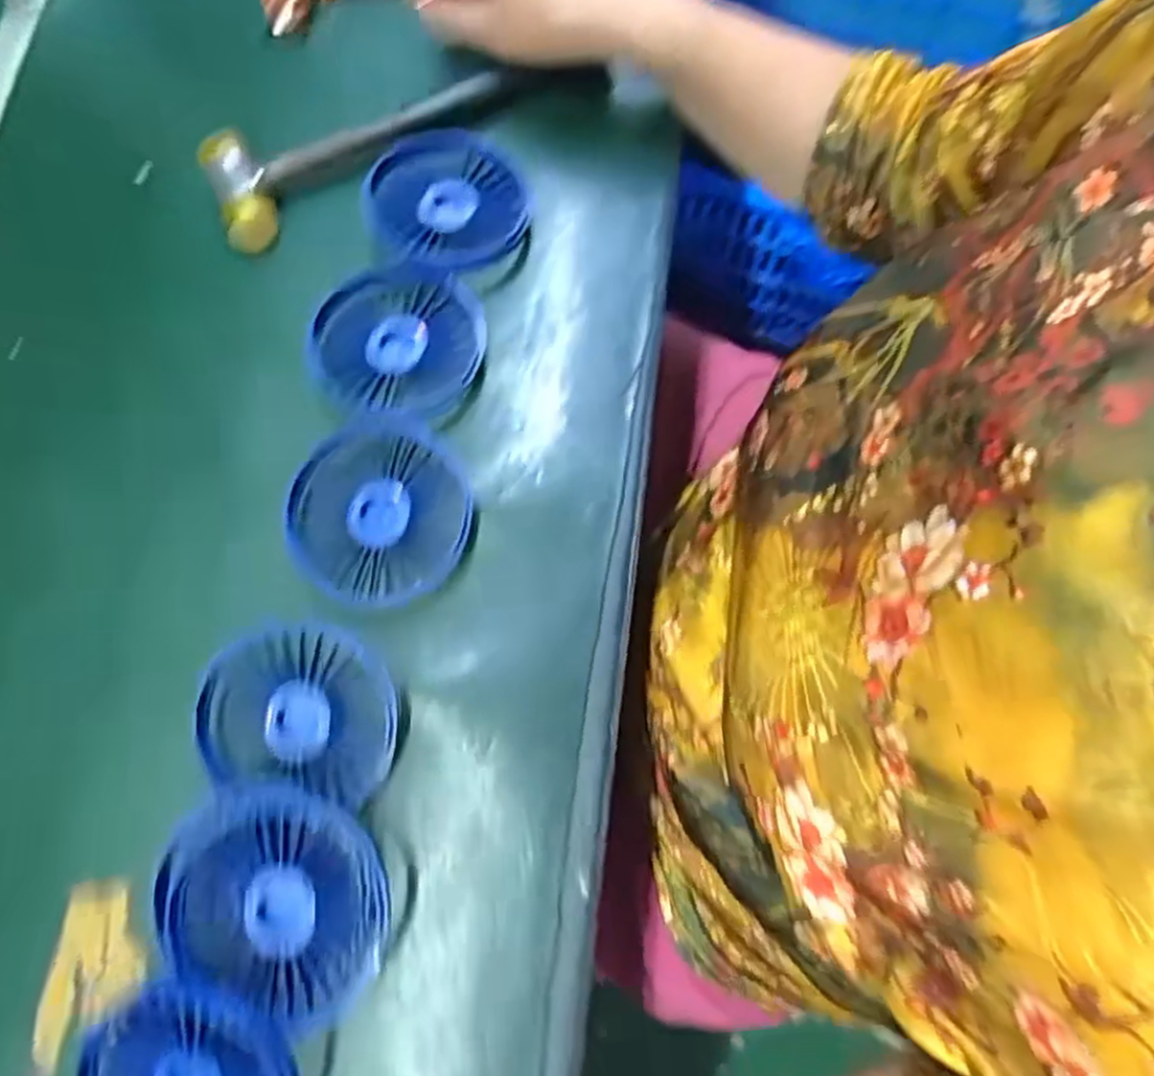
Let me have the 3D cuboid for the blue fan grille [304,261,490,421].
[{"bbox_3d":[-0.095,-0.101,0.381,0.085,0.010,0.082,-1,73,2],"label":"blue fan grille"}]

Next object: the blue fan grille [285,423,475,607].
[{"bbox_3d":[-0.096,-0.012,0.358,0.084,0.012,0.088,-1,73,2],"label":"blue fan grille"}]

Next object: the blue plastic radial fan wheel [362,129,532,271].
[{"bbox_3d":[-0.069,-0.184,0.405,0.079,0.028,0.087,39,79,12],"label":"blue plastic radial fan wheel"}]

